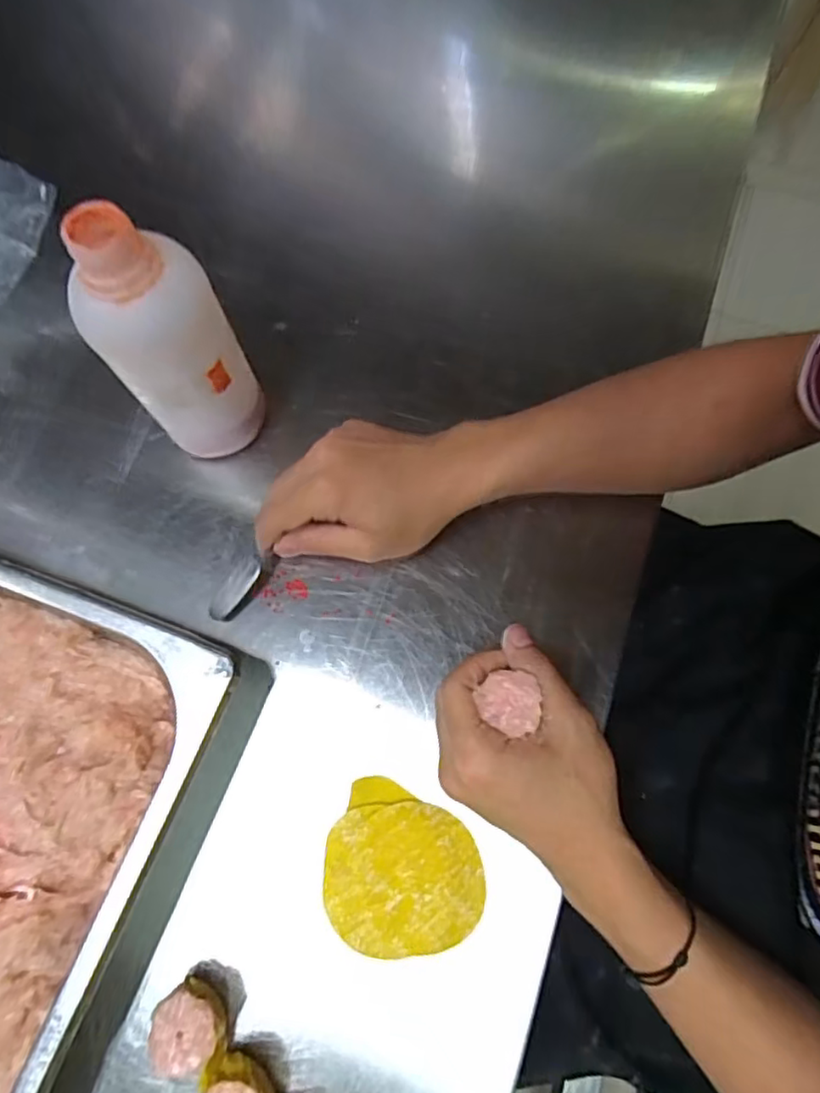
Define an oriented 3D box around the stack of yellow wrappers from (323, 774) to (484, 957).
[{"bbox_3d":[-0.005,0.195,0.368,0.094,0.007,0.085,26,75,7],"label":"stack of yellow wrappers"}]

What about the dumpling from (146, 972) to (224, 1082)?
[{"bbox_3d":[-0.120,0.260,0.339,0.034,0.035,0.036,0,74,0],"label":"dumpling"}]

